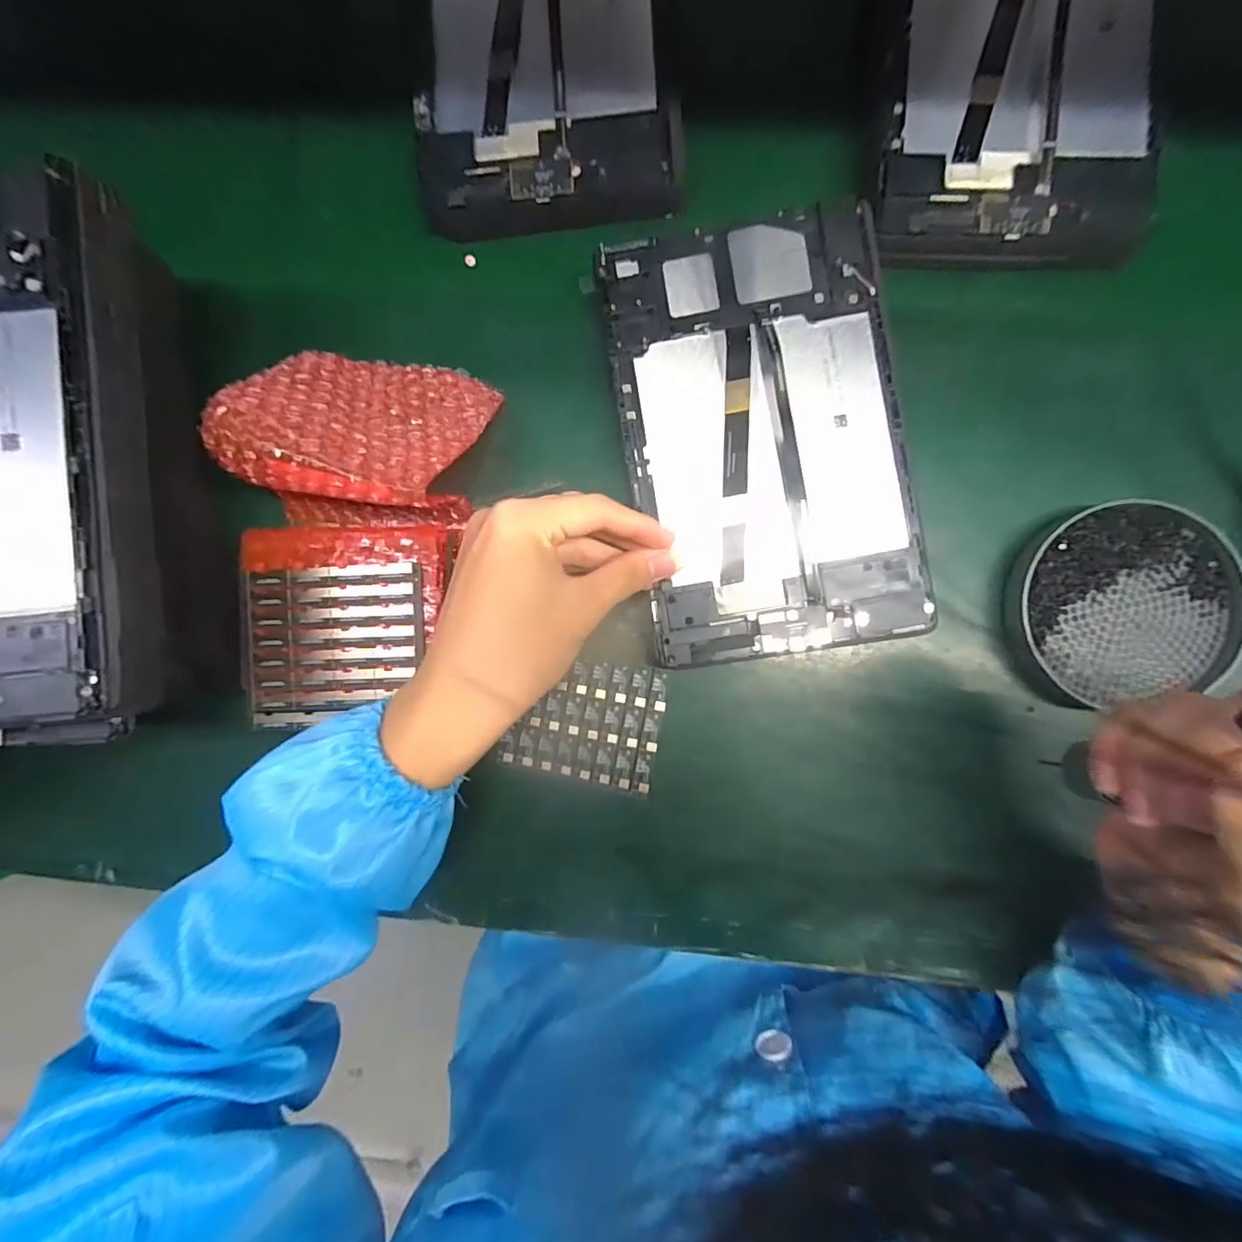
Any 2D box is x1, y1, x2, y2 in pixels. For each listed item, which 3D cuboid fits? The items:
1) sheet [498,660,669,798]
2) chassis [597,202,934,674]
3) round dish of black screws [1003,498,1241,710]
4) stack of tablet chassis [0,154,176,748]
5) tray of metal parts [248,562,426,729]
[{"bbox_3d":[-0.021,0.060,0.333,0.090,0.004,0.073,12,90,1],"label":"sheet"},{"bbox_3d":[0.079,-0.103,0.305,0.150,0.012,0.240,-9,89,6],"label":"chassis"},{"bbox_3d":[0.276,-0.010,0.308,0.115,0.032,0.104,-13,90,1],"label":"round dish of black screws"},{"bbox_3d":[-0.297,-0.066,0.250,0.169,0.056,0.253,-7,90,1],"label":"stack of tablet chassis"},{"bbox_3d":[-0.170,0.014,0.324,0.107,0.007,0.092,-3,90,1],"label":"tray of metal parts"}]

